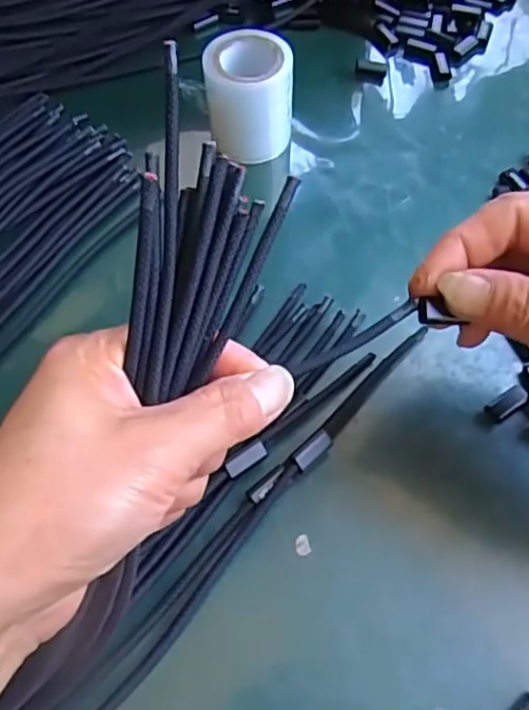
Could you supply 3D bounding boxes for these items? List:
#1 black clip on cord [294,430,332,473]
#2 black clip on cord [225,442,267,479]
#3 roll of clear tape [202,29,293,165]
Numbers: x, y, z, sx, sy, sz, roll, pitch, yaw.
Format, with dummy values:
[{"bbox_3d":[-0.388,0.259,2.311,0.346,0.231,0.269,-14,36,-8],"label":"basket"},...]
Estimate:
[{"bbox_3d":[0.020,0.041,0.277,0.007,0.005,0.020,40,68,19],"label":"black clip on cord"},{"bbox_3d":[-0.007,0.044,0.273,0.020,0.005,0.007,-31,66,-17],"label":"black clip on cord"},{"bbox_3d":[-0.008,-0.140,0.356,0.045,0.052,0.045,0,61,0],"label":"roll of clear tape"}]

